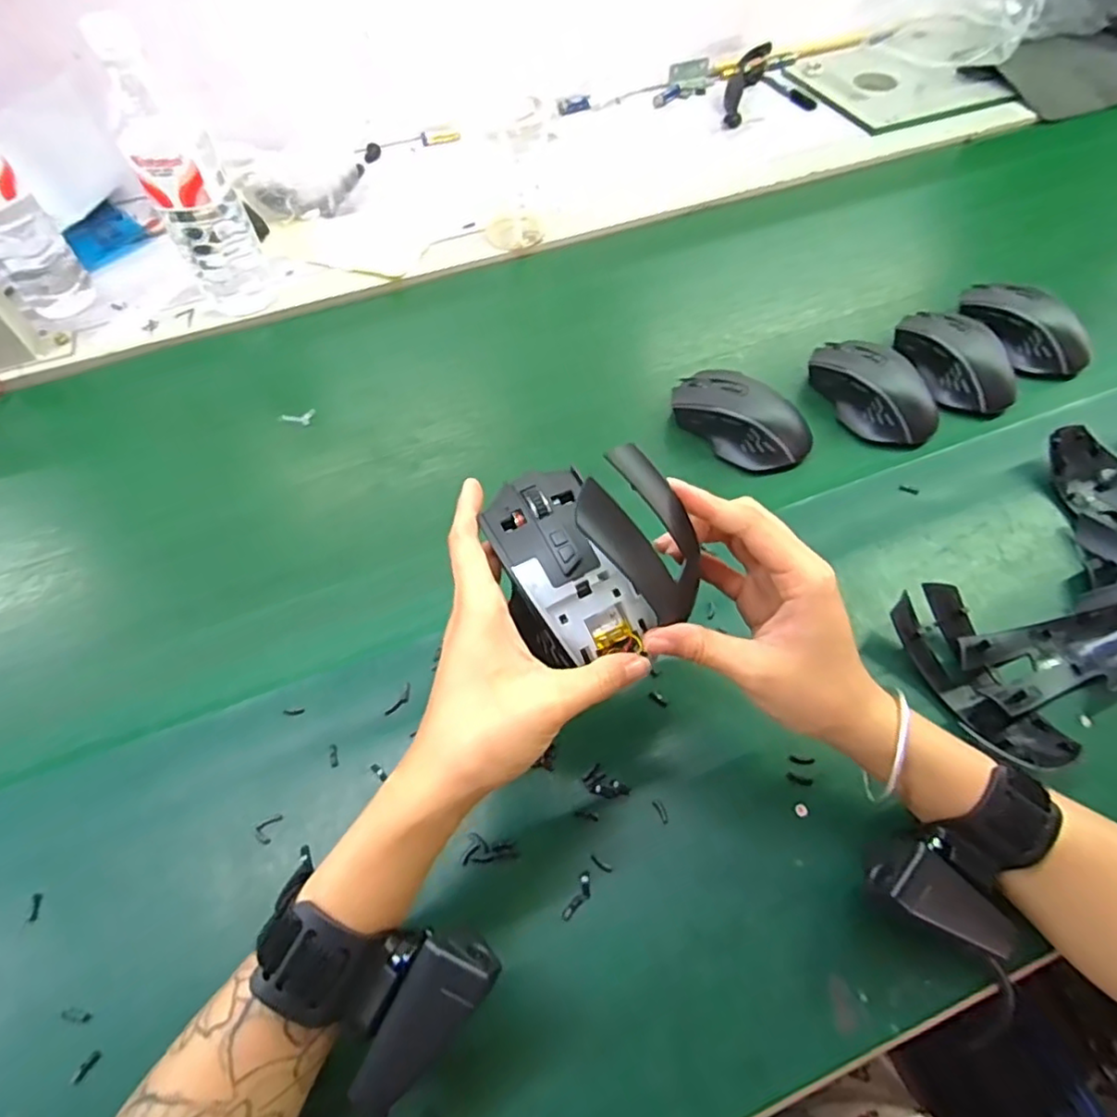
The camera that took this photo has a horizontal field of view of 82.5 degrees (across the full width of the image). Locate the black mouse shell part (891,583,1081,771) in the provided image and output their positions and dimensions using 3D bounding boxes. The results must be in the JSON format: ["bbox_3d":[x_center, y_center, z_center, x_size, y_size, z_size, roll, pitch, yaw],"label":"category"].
[{"bbox_3d":[0.254,0.073,0.390,0.049,0.027,0.118,-19,59,-10],"label":"black mouse shell part"}]

